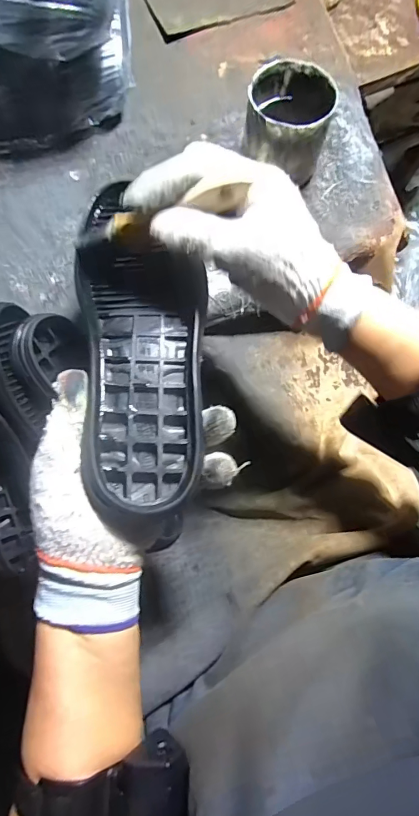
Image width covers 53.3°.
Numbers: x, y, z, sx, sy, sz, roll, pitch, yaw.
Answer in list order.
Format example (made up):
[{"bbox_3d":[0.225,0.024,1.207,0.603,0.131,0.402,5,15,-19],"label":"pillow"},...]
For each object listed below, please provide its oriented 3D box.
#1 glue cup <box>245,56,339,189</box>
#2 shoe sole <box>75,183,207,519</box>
[{"bbox_3d":[0.082,-0.301,0.452,0.082,0.090,0.097,14,78,3],"label":"glue cup"},{"bbox_3d":[-0.046,-0.041,0.299,0.090,0.040,0.223,-6,74,-2],"label":"shoe sole"}]

